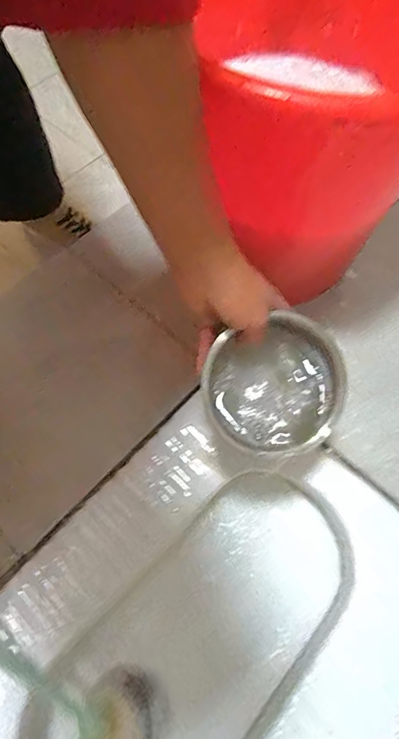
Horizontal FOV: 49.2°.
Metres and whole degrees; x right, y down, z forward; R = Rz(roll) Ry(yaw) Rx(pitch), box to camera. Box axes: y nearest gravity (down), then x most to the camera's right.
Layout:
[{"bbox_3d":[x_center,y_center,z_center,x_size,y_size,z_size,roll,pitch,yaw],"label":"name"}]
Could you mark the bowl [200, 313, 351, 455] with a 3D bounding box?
[{"bbox_3d":[0.070,0.019,0.408,0.125,0.061,0.125,-2,75,9],"label":"bowl"}]

